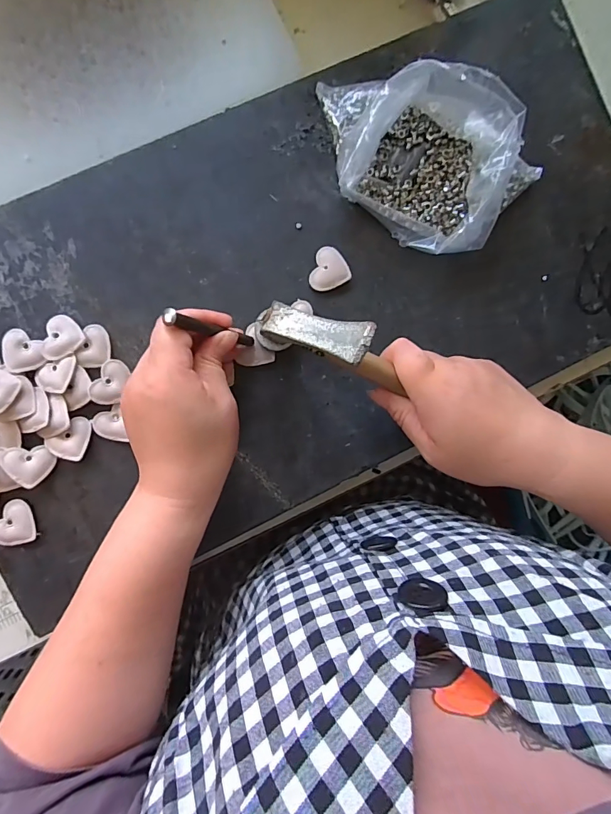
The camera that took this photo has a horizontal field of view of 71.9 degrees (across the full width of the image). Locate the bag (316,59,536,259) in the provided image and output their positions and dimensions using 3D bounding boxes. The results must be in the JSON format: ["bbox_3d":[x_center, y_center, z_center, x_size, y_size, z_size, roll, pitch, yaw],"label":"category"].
[{"bbox_3d":[0.085,-0.192,0.311,0.170,0.050,0.112,36,87,-5],"label":"bag"}]

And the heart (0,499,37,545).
[{"bbox_3d":[-0.216,0.085,0.310,0.031,0.005,0.032,-12,92,-6],"label":"heart"}]

